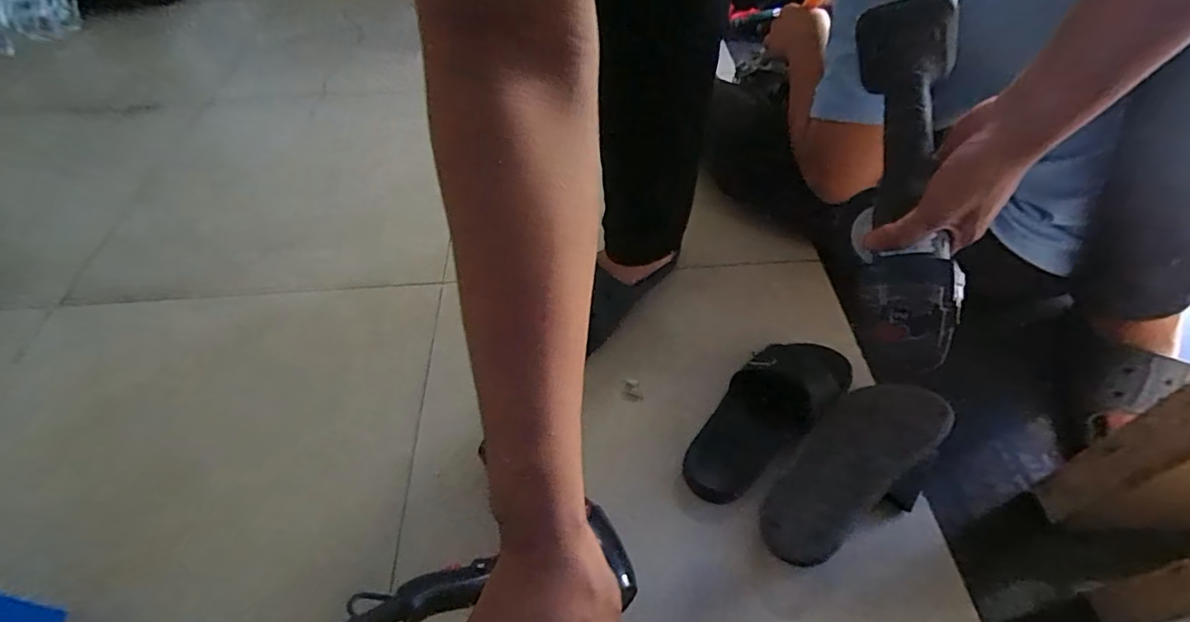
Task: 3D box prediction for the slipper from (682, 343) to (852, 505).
[{"bbox_3d":[0.207,0.129,0.678,0.254,0.064,0.108,-36,58,-24],"label":"slipper"}]

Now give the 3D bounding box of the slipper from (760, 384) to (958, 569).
[{"bbox_3d":[0.296,0.182,0.621,0.266,0.065,0.121,-34,57,-23],"label":"slipper"}]

